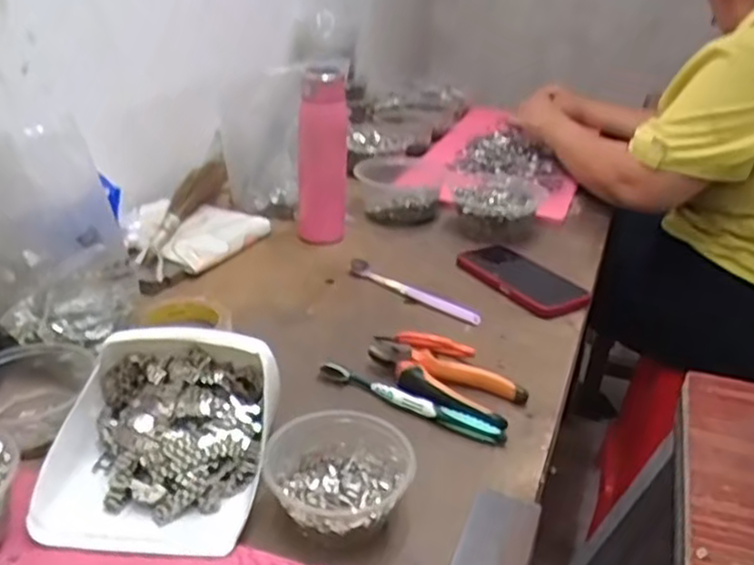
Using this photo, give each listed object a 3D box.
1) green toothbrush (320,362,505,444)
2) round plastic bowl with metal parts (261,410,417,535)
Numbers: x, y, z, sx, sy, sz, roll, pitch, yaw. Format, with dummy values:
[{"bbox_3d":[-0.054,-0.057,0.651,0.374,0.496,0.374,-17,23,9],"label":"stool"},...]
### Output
[{"bbox_3d":[0.027,0.104,0.651,0.179,0.017,0.014,16,30,26],"label":"green toothbrush"},{"bbox_3d":[-0.028,0.142,0.530,0.106,0.047,0.101,3,28,-1],"label":"round plastic bowl with metal parts"}]

